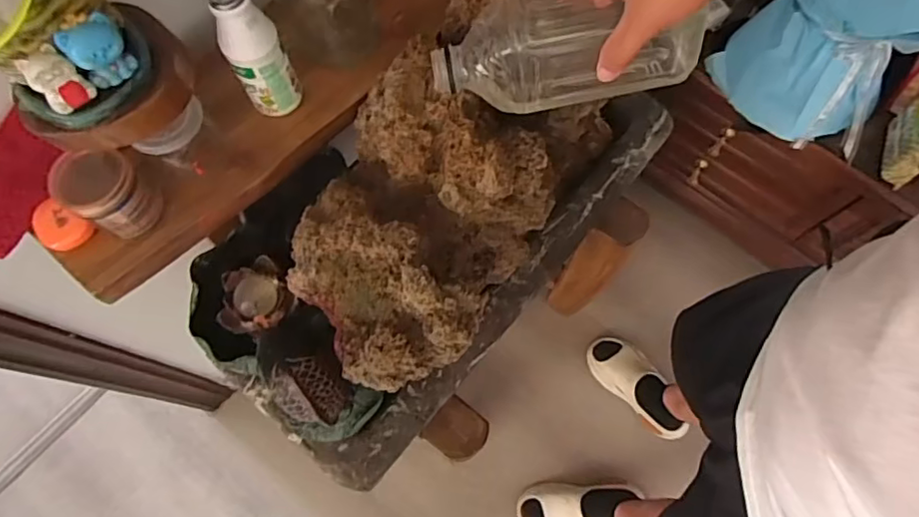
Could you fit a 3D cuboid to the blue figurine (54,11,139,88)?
[{"bbox_3d":[-0.253,-0.145,0.392,0.036,0.038,0.020,-37,74,-13],"label":"blue figurine"}]

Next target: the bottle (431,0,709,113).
[{"bbox_3d":[0.088,-0.179,0.476,0.216,0.062,0.088,-3,68,-1],"label":"bottle"}]

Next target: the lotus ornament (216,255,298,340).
[{"bbox_3d":[-0.250,0.047,0.673,0.085,0.036,0.089,0,70,0],"label":"lotus ornament"}]

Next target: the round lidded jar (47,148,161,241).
[{"bbox_3d":[-0.315,-0.058,0.498,0.063,0.064,0.058,0,70,0],"label":"round lidded jar"}]

